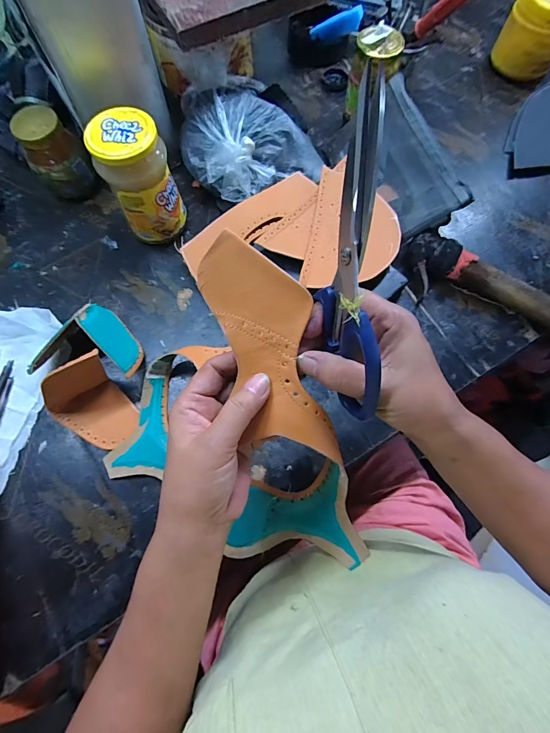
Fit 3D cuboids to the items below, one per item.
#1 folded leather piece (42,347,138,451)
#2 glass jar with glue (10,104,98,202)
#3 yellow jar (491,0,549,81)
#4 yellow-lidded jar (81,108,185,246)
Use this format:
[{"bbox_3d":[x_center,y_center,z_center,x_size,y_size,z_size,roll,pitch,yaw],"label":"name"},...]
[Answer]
[{"bbox_3d":[-0.191,0.037,0.373,0.084,0.065,0.078,30,73,10],"label":"folded leather piece"},{"bbox_3d":[-0.282,-0.267,0.459,0.064,0.098,0.057,-35,74,-12],"label":"glass jar with glue"},{"bbox_3d":[0.407,-0.522,0.543,0.097,0.094,0.079,29,73,10],"label":"yellow jar"},{"bbox_3d":[-0.156,-0.213,0.421,0.073,0.135,0.069,0,70,0],"label":"yellow-lidded jar"}]

